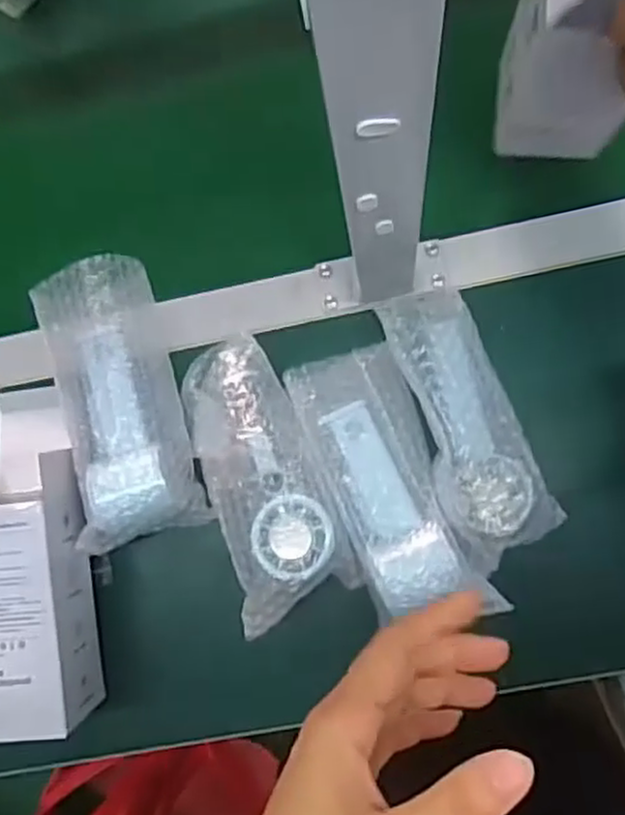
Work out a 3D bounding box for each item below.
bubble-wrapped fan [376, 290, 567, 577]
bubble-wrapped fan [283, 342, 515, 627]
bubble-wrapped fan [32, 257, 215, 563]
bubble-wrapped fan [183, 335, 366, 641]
[{"bbox_3d":[0.104,0.013,0.495,0.072,0.062,0.185,-24,82,4],"label":"bubble-wrapped fan"},{"bbox_3d":[0.053,0.053,0.515,0.081,0.043,0.197,-24,82,4],"label":"bubble-wrapped fan"},{"bbox_3d":[-0.146,-0.004,0.542,0.091,0.052,0.202,-17,83,4],"label":"bubble-wrapped fan"},{"bbox_3d":[-0.039,0.046,0.530,0.088,0.048,0.207,-20,83,4],"label":"bubble-wrapped fan"}]

